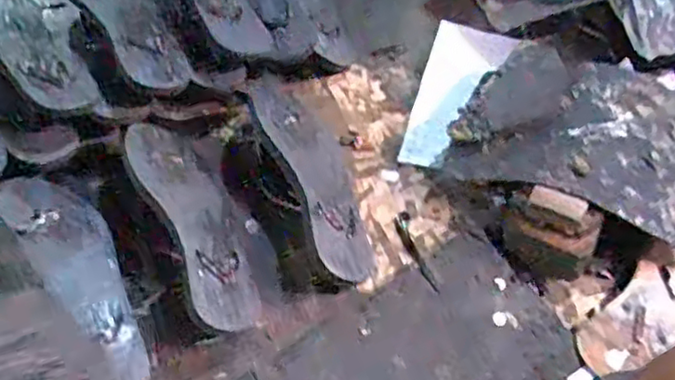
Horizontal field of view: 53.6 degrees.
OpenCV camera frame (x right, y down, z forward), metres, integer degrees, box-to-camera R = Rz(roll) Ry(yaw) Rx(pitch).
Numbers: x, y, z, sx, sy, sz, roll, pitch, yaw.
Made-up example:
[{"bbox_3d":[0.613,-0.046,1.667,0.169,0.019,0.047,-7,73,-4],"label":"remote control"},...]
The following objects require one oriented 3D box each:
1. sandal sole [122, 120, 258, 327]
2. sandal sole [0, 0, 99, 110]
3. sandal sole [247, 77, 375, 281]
[{"bbox_3d":[-0.138,0.029,0.639,0.086,0.020,0.231,-11,59,-47],"label":"sandal sole"},{"bbox_3d":[-0.332,-0.157,0.693,0.084,0.018,0.217,-28,68,-42],"label":"sandal sole"},{"bbox_3d":[-0.025,-0.022,0.684,0.093,0.022,0.256,4,51,-42],"label":"sandal sole"}]

